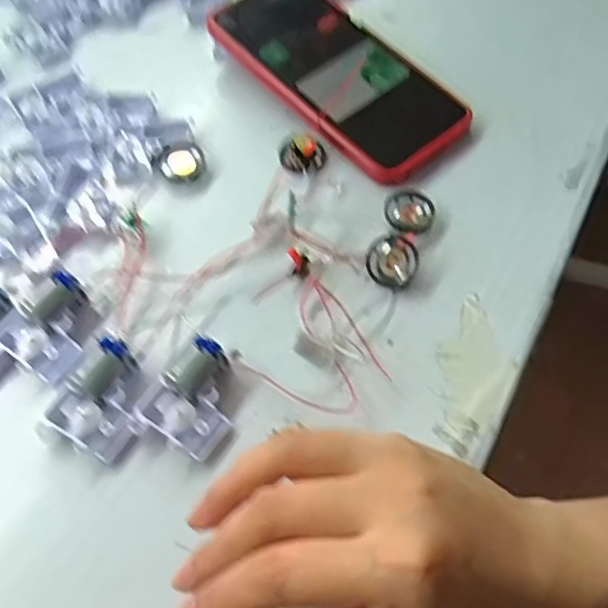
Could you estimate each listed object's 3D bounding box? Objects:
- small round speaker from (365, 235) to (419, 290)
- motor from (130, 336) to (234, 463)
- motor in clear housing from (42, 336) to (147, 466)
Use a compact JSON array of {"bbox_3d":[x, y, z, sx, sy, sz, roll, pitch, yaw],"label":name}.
[{"bbox_3d":[0.044,-0.022,0.322,0.026,0.011,0.023,30,63,16],"label":"small round speaker"},{"bbox_3d":[-0.048,0.042,0.281,0.037,0.020,0.047,33,63,17],"label":"motor"},{"bbox_3d":[-0.087,0.043,0.280,0.039,0.017,0.044,35,64,18],"label":"motor in clear housing"}]

